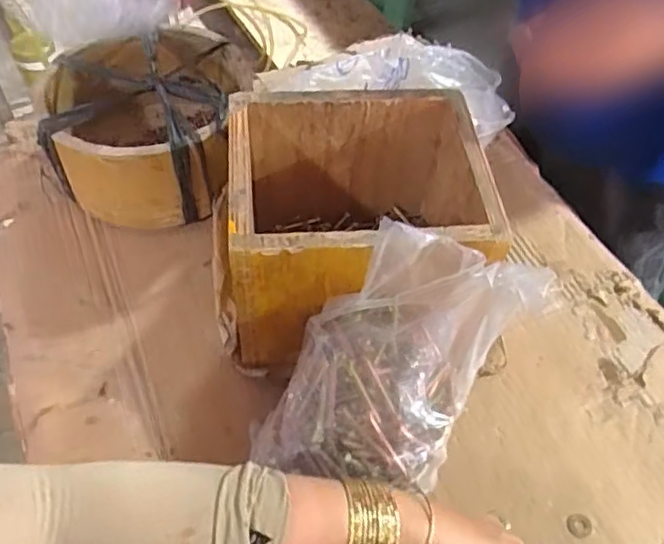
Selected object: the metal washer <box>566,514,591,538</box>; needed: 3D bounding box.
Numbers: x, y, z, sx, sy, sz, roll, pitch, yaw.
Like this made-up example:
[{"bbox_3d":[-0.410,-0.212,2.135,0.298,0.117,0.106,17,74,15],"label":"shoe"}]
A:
[{"bbox_3d":[0.200,0.204,0.500,0.020,0.004,0.018,-9,53,-11],"label":"metal washer"}]

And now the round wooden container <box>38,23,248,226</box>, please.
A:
[{"bbox_3d":[-0.197,-0.162,0.680,0.202,0.118,0.220,2,52,-3],"label":"round wooden container"}]

